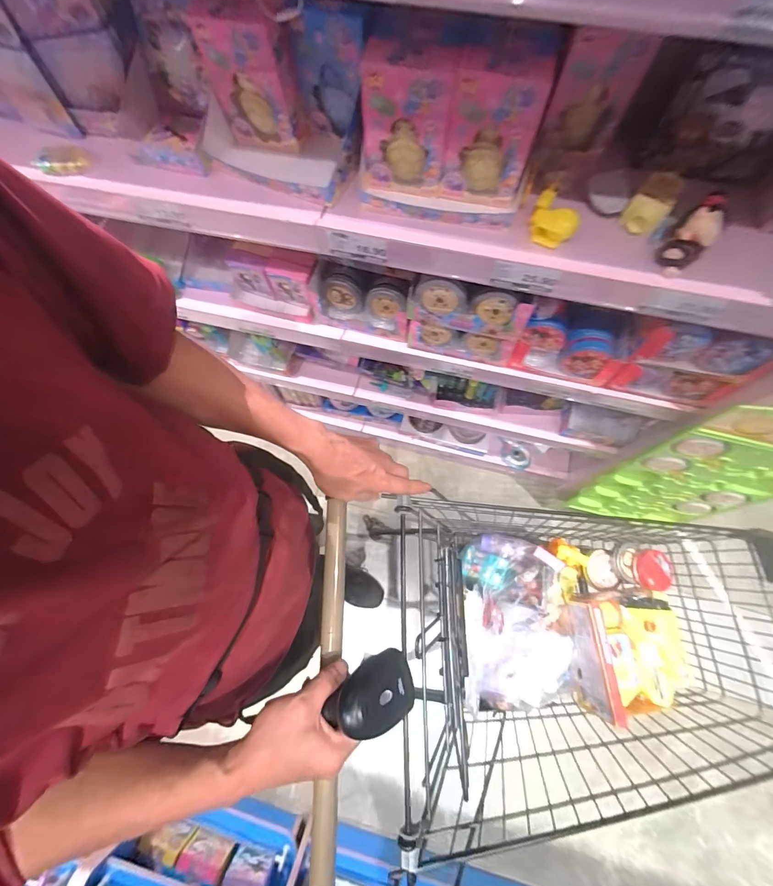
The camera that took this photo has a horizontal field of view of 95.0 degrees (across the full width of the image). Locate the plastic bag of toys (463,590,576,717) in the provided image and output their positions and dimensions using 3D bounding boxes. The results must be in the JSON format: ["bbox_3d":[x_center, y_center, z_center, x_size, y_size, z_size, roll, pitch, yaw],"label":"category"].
[{"bbox_3d":[0.272,0.448,0.745,0.210,0.090,0.224,3,72,2],"label":"plastic bag of toys"}]

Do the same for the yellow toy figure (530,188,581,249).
[{"bbox_3d":[0.237,-0.314,0.498,0.063,0.036,0.064,22,74,8],"label":"yellow toy figure"}]

